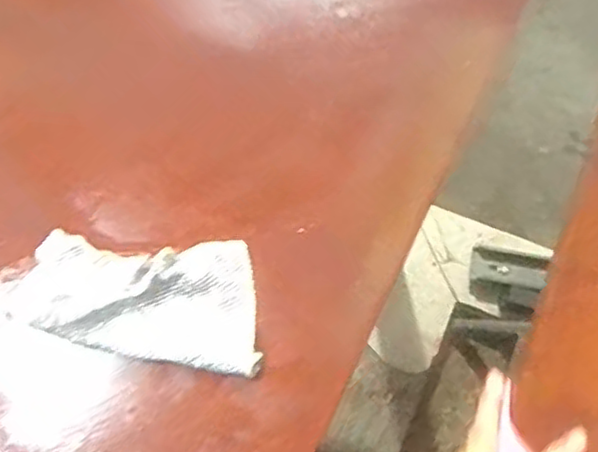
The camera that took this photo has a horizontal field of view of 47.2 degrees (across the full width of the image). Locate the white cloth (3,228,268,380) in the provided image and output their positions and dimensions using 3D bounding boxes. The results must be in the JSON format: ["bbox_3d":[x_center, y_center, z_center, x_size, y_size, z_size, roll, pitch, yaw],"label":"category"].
[{"bbox_3d":[-0.124,0.048,0.516,0.189,0.029,0.094,7,73,4],"label":"white cloth"}]

